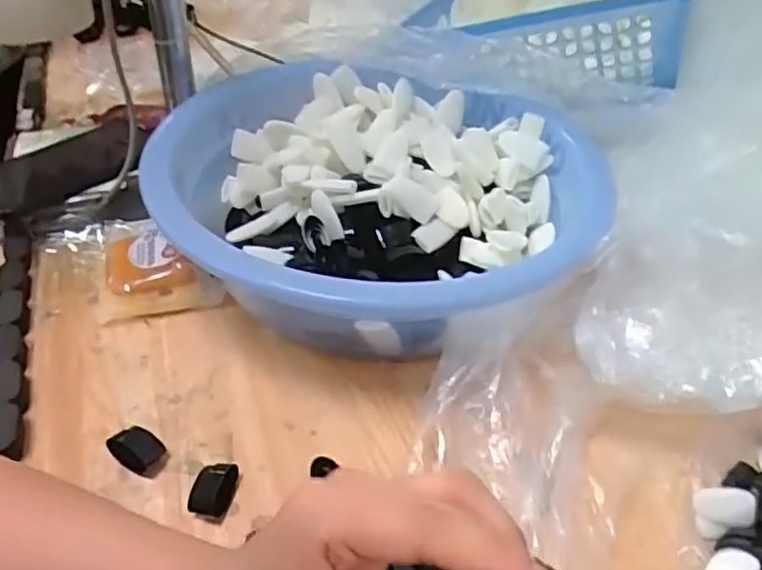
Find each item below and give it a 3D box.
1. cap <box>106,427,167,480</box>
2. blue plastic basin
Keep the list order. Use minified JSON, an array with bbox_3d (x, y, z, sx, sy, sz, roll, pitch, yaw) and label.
[{"bbox_3d":[-0.151,0.103,0.394,0.030,0.022,0.021,20,44,18],"label":"cap"},{"bbox_3d":[0.002,-0.075,0.501,0.315,0.108,0.319,-4,41,4],"label":"blue plastic basin"}]

